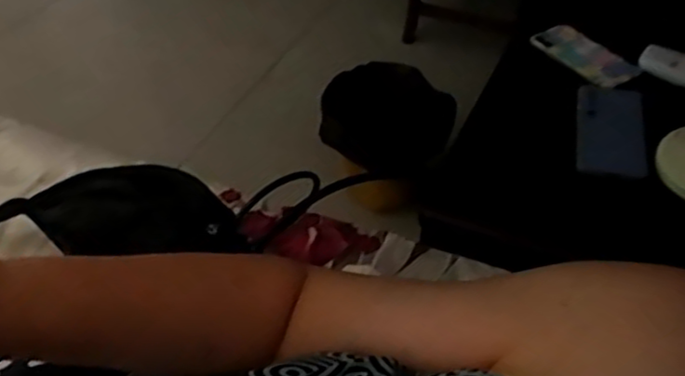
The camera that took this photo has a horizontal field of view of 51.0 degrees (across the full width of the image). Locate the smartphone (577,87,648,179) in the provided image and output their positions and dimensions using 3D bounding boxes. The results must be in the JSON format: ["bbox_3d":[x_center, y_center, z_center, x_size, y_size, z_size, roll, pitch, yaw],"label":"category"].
[{"bbox_3d":[0.341,-0.079,0.911,0.083,0.014,0.159,9,45,10],"label":"smartphone"}]

